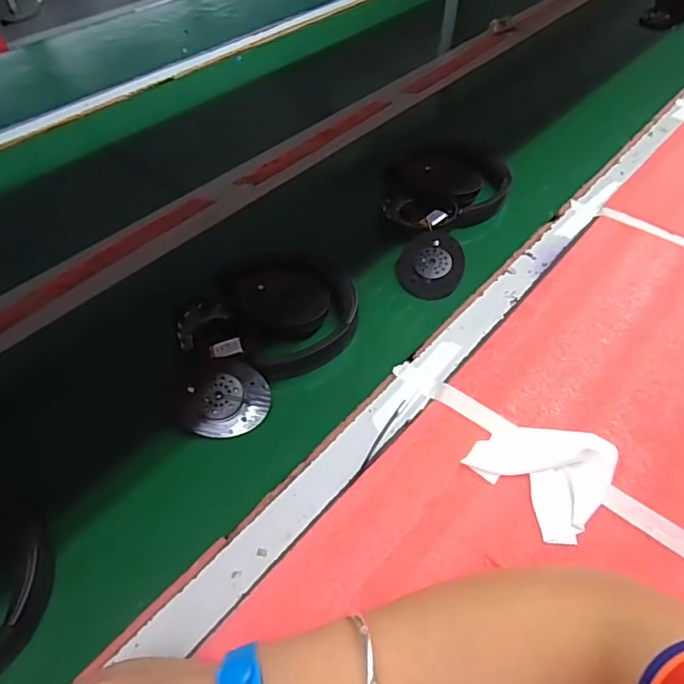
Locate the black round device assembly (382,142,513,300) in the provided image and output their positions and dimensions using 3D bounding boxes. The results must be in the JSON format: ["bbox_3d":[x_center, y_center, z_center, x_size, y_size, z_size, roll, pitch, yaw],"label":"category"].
[{"bbox_3d":[0.107,-0.156,0.613,0.142,0.037,0.237,18,53,15],"label":"black round device assembly"}]

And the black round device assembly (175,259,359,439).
[{"bbox_3d":[-0.085,-0.011,0.496,0.138,0.043,0.199,34,58,25],"label":"black round device assembly"}]

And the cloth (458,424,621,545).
[{"bbox_3d":[0.163,0.096,0.406,0.095,0.011,0.092,-31,55,-21],"label":"cloth"}]

